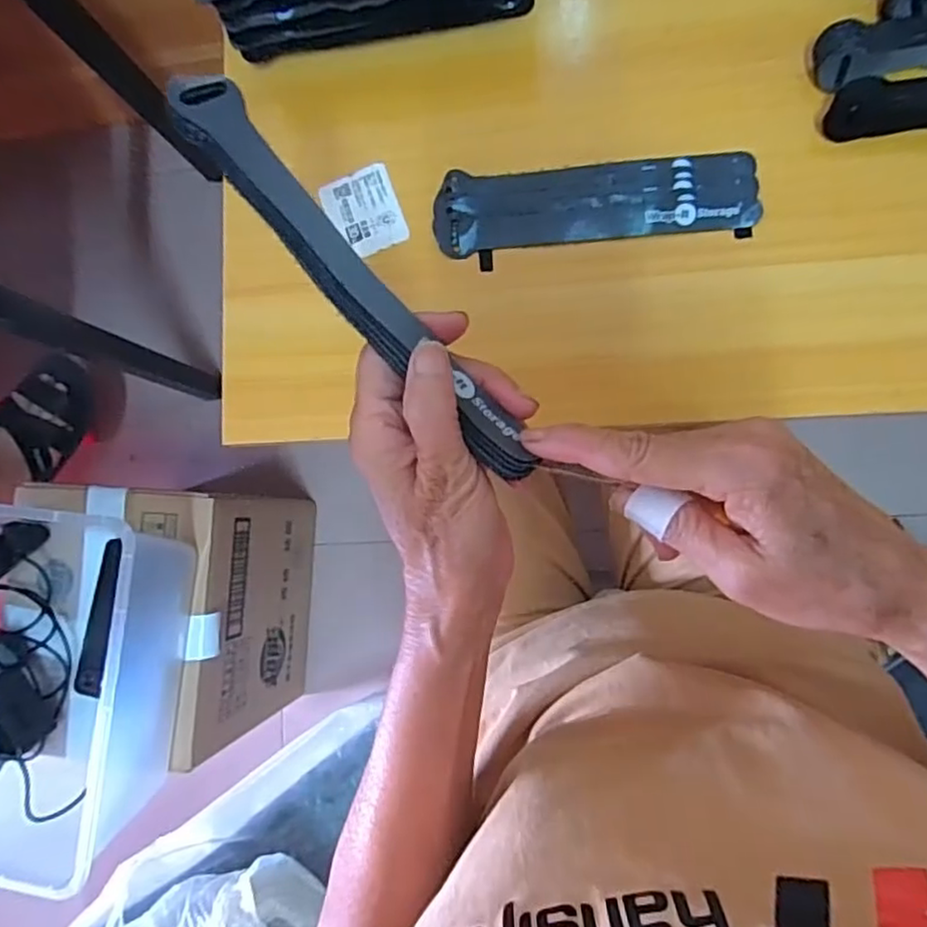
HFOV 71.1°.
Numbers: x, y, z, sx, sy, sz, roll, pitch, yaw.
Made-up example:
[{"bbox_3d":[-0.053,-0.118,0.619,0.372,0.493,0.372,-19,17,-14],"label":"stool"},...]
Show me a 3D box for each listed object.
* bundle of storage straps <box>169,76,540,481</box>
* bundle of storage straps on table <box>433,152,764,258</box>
[{"bbox_3d":[-0.040,-0.069,0.253,0.024,0.019,0.191,-42,92,4],"label":"bundle of storage straps"},{"bbox_3d":[0.082,-0.167,0.414,0.198,0.008,0.052,-1,86,8],"label":"bundle of storage straps on table"}]

